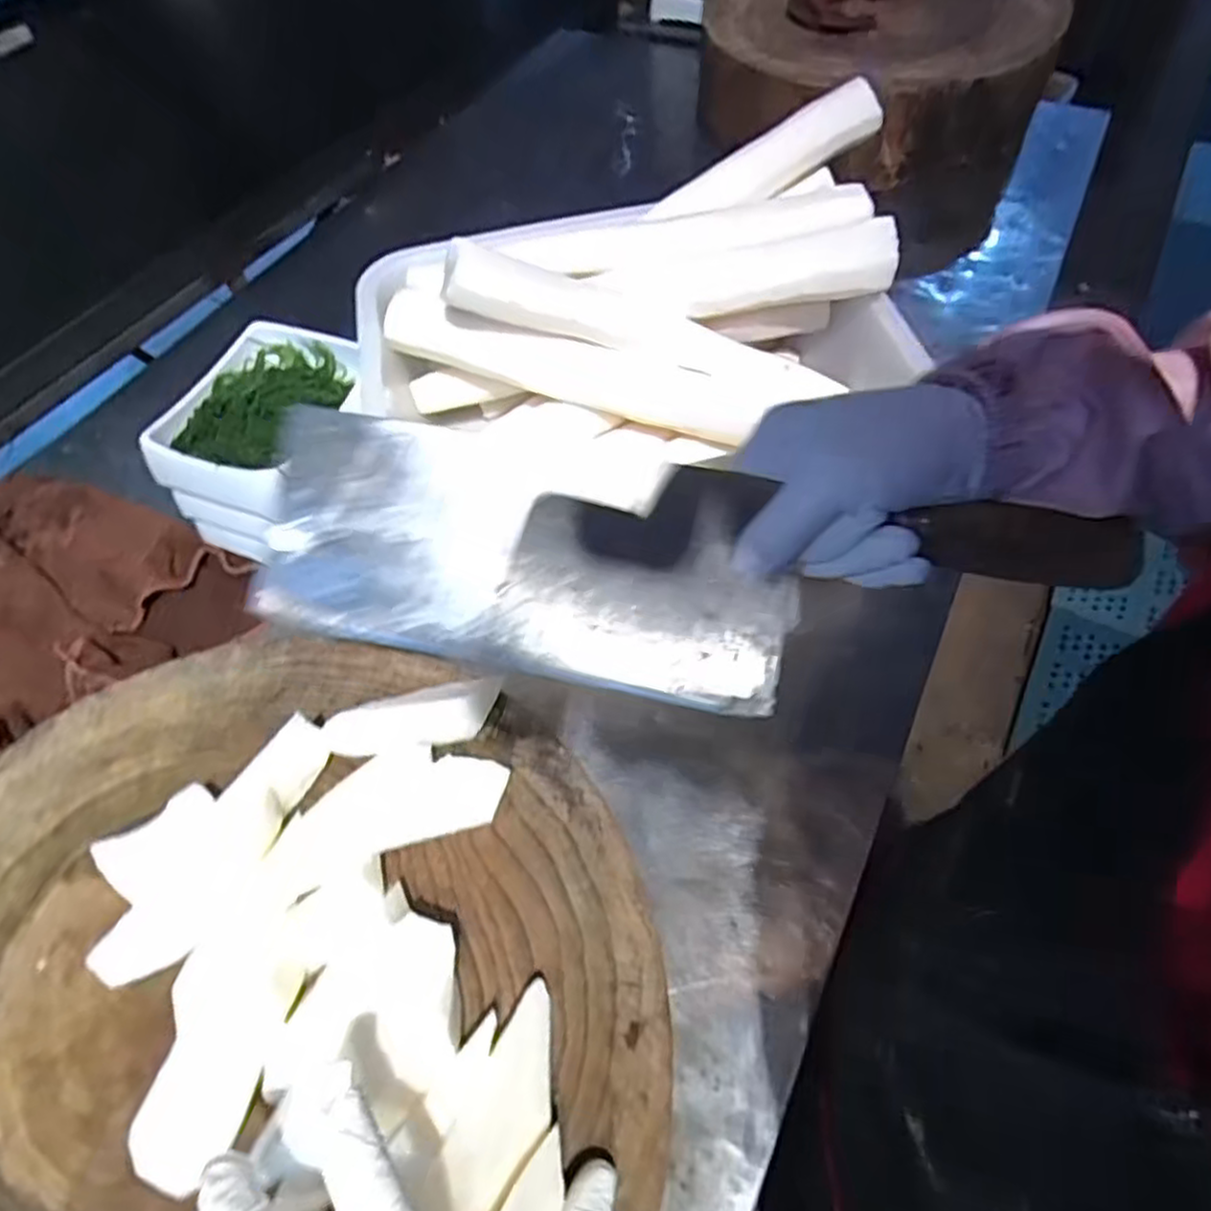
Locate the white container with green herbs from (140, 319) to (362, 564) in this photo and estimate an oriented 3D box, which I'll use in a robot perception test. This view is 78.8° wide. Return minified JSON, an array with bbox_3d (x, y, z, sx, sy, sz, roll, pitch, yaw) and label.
[{"bbox_3d":[-0.258,-0.131,0.583,0.122,0.095,0.149,11,58,12],"label":"white container with green herbs"}]

